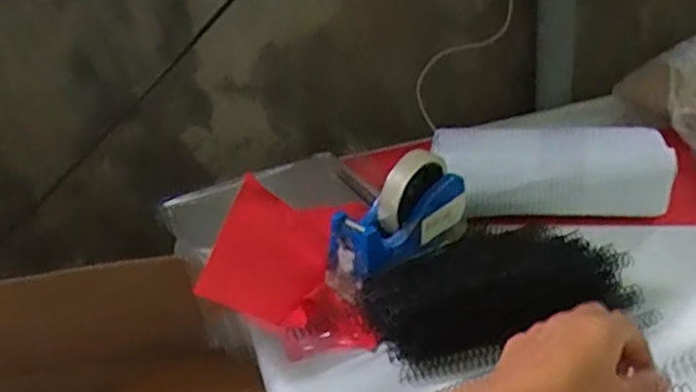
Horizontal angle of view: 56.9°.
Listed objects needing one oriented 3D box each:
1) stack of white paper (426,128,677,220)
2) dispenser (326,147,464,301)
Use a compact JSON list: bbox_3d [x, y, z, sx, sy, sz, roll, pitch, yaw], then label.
[{"bbox_3d":[0.222,-0.025,0.724,0.236,0.096,0.107,-6,27,3],"label":"stack of white paper"},{"bbox_3d":[0.052,0.022,0.615,0.156,0.100,0.053,-26,32,-31],"label":"dispenser"}]

